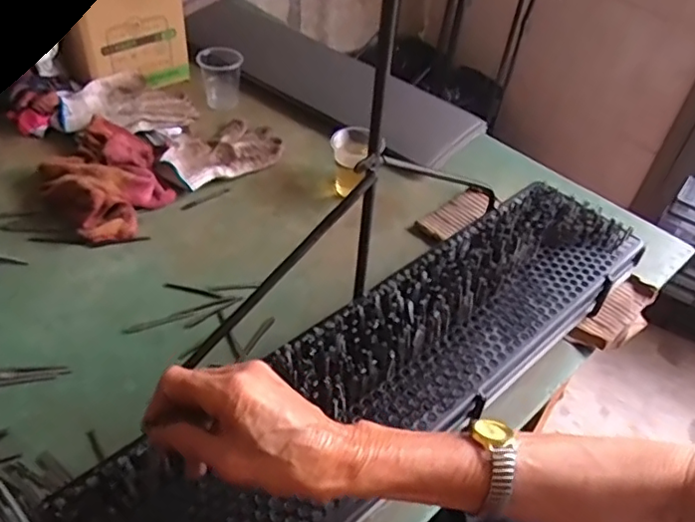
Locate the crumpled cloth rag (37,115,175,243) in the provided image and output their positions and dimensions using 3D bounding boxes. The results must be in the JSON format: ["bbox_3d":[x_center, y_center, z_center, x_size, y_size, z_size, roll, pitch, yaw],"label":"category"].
[{"bbox_3d":[-0.304,-0.115,0.733,0.136,0.045,0.202,-18,49,-24],"label":"crumpled cloth rag"}]

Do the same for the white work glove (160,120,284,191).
[{"bbox_3d":[-0.166,-0.149,0.803,0.108,0.019,0.163,32,49,24],"label":"white work glove"}]

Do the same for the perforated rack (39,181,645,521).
[{"bbox_3d":[0.055,0.077,0.518,0.597,0.060,0.144,-30,54,-30],"label":"perforated rack"}]

